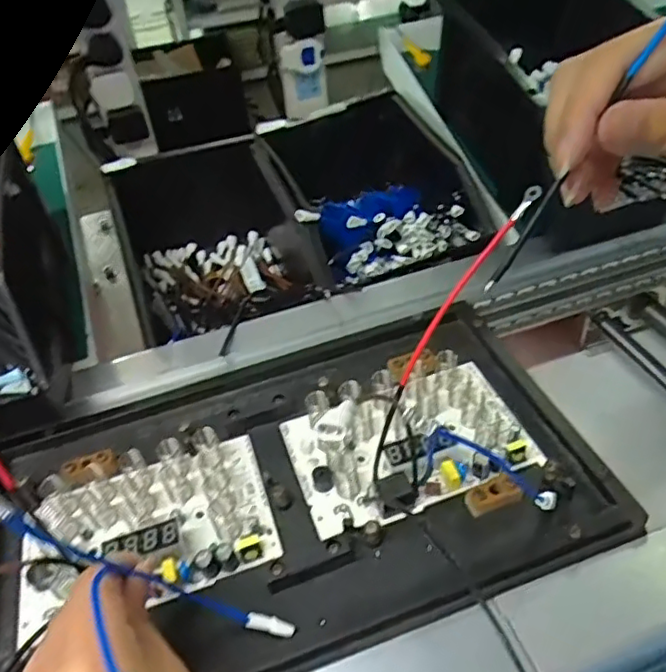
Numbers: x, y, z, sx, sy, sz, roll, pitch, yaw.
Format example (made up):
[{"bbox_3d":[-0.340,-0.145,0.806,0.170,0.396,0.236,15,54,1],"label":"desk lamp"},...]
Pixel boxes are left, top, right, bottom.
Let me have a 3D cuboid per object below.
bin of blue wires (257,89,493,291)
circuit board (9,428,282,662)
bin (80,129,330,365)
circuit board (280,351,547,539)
[{"bbox_3d":[0.038,-0.142,0.595,0.157,0.104,0.244,-12,42,-5],"label":"bin of blue wires"},{"bbox_3d":[-0.106,0.102,0.335,0.139,0.019,0.083,-16,42,-10],"label":"circuit board"},{"bbox_3d":[-0.129,-0.082,0.571,0.187,0.110,0.275,-15,42,-9],"label":"bin"},{"bbox_3d":[0.044,0.056,0.359,0.133,0.022,0.089,-15,42,-9],"label":"circuit board"}]

